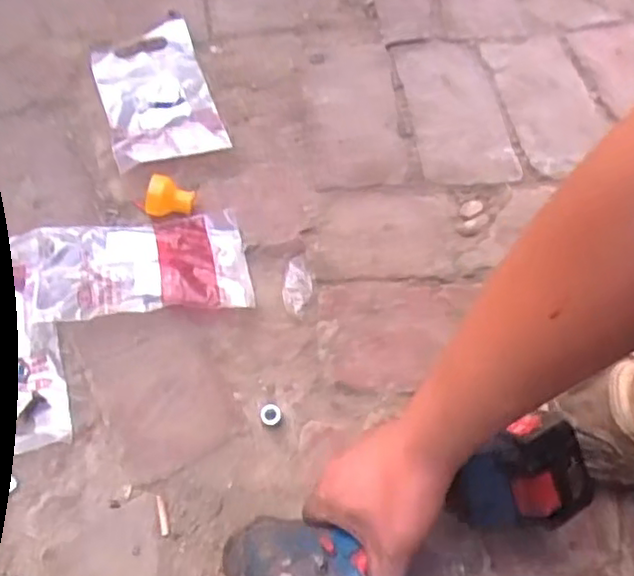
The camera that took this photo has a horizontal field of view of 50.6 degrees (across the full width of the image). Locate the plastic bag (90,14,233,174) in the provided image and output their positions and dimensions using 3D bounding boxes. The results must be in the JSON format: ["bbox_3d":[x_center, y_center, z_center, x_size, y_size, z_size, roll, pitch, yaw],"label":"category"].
[{"bbox_3d":[-0.186,-0.227,0.765,0.121,0.022,0.213,-15,60,-13],"label":"plastic bag"}]

